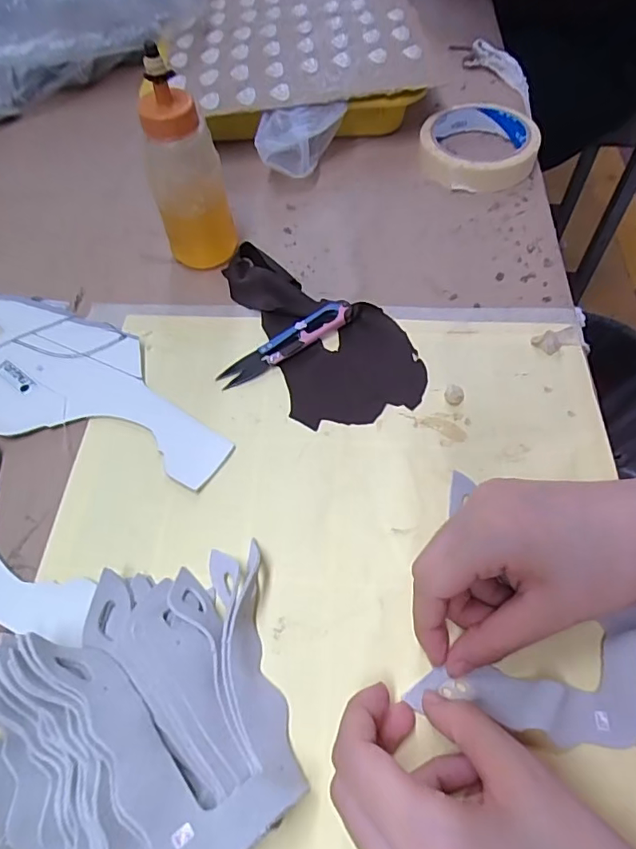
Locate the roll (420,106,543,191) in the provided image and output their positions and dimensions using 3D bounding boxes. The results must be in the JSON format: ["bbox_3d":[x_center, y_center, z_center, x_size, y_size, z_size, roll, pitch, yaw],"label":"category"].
[{"bbox_3d":[0.137,-0.239,0.449,0.094,0.028,0.093,-1,59,2],"label":"roll"}]

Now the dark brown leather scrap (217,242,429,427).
[{"bbox_3d":[0.003,-0.069,0.351,0.089,0.016,0.155,-22,61,-11],"label":"dark brown leather scrap"}]

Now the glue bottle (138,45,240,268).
[{"bbox_3d":[-0.083,-0.160,0.343,0.043,0.128,0.039,14,60,10],"label":"glue bottle"}]

